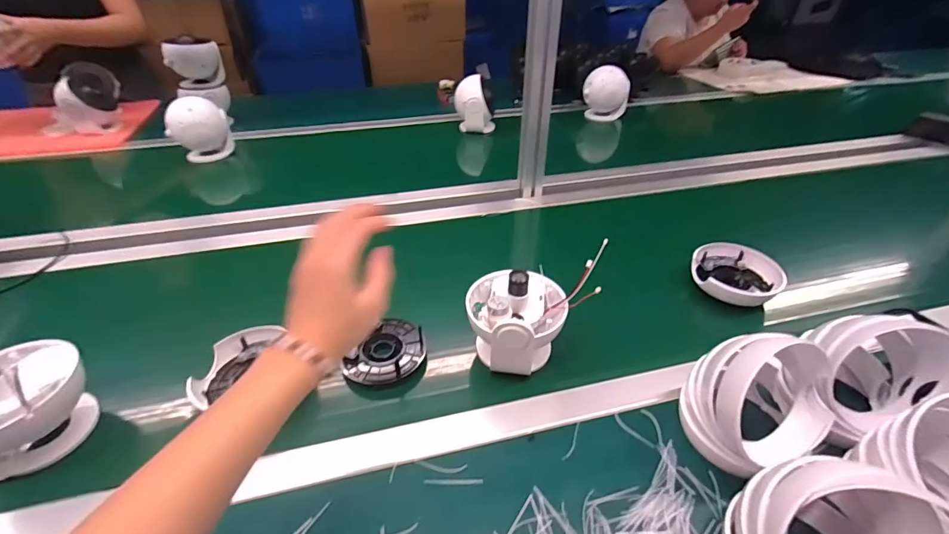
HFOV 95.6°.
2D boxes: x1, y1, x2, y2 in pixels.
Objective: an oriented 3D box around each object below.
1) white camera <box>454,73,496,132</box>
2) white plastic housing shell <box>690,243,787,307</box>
[{"bbox_3d":[0.002,-0.420,1.118,0.100,0.131,0.078,-2,37,-2],"label":"white camera"},{"bbox_3d":[0.370,0.012,0.613,0.113,0.041,0.110,24,43,29],"label":"white plastic housing shell"}]

